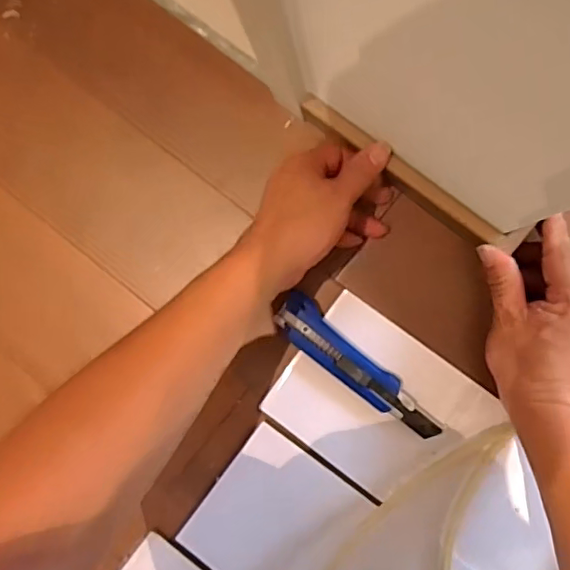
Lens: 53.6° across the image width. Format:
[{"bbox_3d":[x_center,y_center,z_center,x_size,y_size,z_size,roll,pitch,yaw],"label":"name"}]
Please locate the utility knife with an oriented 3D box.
[{"bbox_3d":[0.061,0.073,0.483,0.167,0.016,0.037,42,95,6],"label":"utility knife"}]

